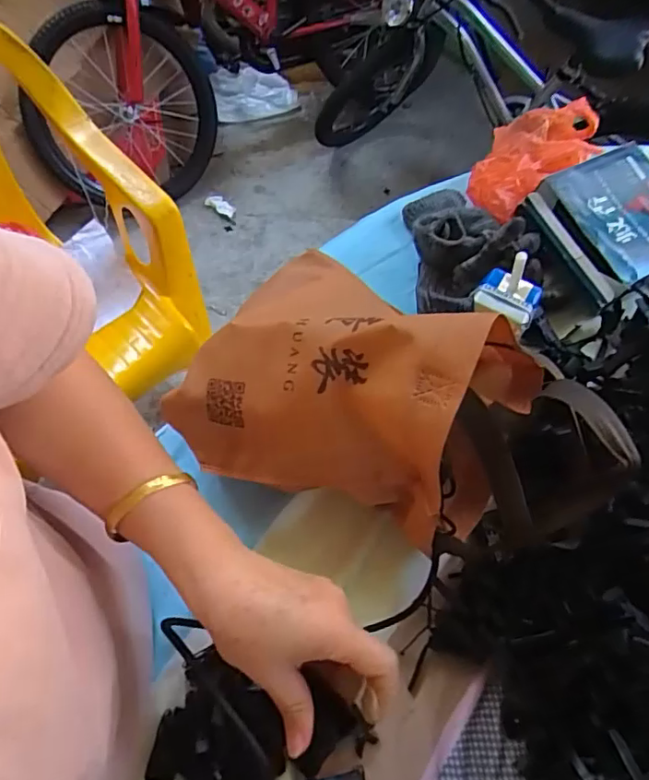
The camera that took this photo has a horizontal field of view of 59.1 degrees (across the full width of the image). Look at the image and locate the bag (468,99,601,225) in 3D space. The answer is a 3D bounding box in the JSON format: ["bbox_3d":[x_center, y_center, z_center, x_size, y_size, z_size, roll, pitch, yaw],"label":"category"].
[{"bbox_3d":[0.229,-0.267,0.639,0.216,0.051,0.103,-40,73,-17],"label":"bag"}]

